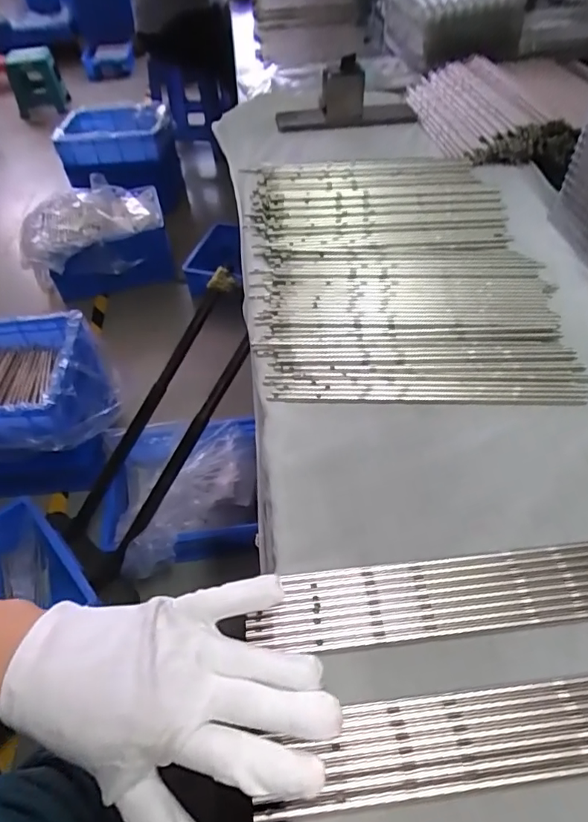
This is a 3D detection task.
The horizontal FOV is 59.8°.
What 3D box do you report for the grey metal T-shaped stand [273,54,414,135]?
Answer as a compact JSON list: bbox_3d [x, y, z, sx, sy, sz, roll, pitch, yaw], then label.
[{"bbox_3d":[0.079,-0.478,0.777,0.213,0.078,0.055,-8,49,-4],"label":"grey metal T-shaped stand"}]

